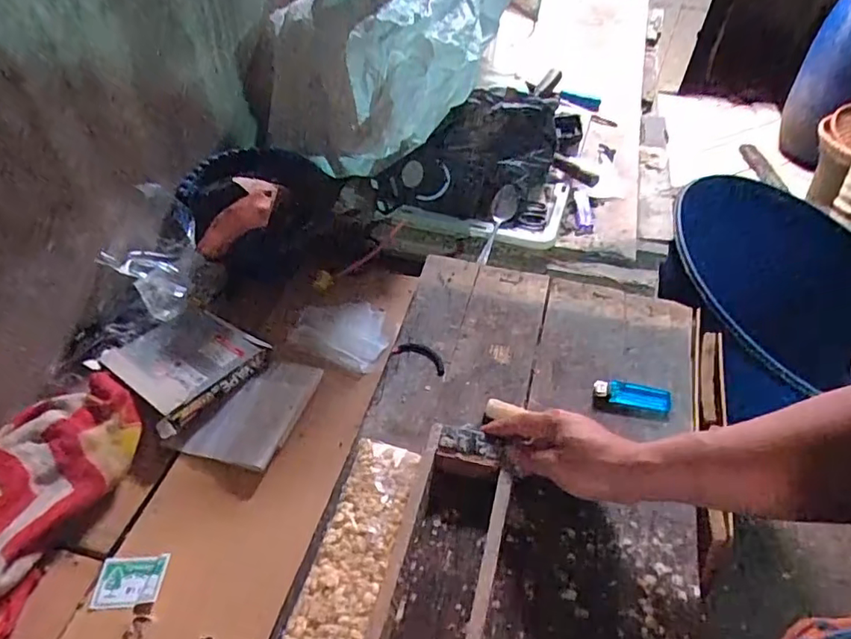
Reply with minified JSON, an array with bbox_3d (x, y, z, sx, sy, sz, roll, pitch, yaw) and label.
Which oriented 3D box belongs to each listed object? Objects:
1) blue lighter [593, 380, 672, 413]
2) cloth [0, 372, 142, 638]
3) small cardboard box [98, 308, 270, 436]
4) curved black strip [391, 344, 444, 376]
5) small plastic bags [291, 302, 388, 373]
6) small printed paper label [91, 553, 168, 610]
[{"bbox_3d":[0.232,0.083,0.622,0.084,0.014,0.029,9,48,6],"label":"blue lighter"},{"bbox_3d":[-0.383,0.191,0.530,0.150,0.069,0.338,-6,45,-2],"label":"cloth"},{"bbox_3d":[-0.292,0.049,0.681,0.150,0.032,0.155,32,54,24],"label":"small cardboard box"},{"bbox_3d":[-0.005,0.043,0.673,0.072,0.006,0.029,25,51,19],"label":"curved black strip"},{"bbox_3d":[-0.109,0.010,0.748,0.132,0.017,0.111,20,50,15],"label":"small plastic bags"},{"bbox_3d":[-0.279,0.246,0.525,0.063,0.004,0.047,-3,47,0],"label":"small printed paper label"}]

